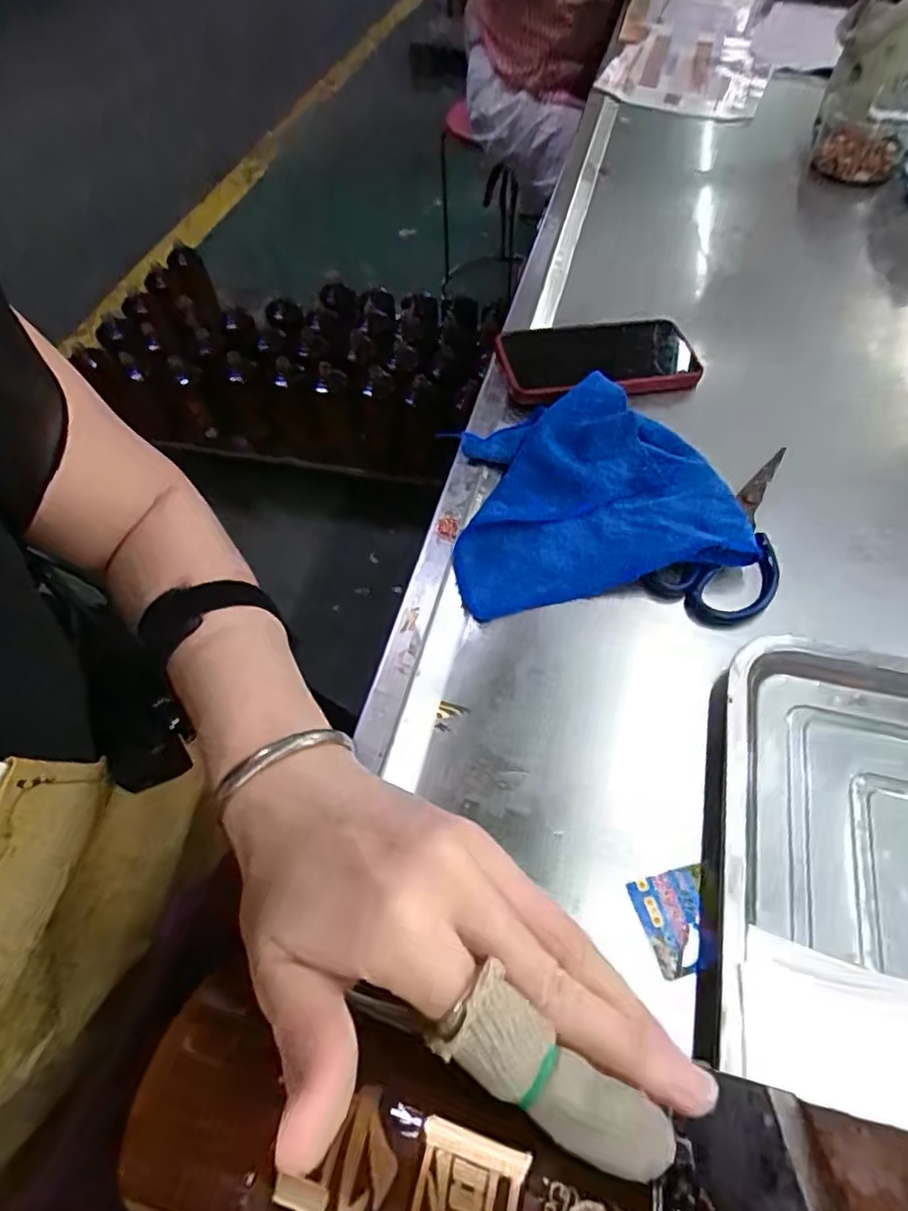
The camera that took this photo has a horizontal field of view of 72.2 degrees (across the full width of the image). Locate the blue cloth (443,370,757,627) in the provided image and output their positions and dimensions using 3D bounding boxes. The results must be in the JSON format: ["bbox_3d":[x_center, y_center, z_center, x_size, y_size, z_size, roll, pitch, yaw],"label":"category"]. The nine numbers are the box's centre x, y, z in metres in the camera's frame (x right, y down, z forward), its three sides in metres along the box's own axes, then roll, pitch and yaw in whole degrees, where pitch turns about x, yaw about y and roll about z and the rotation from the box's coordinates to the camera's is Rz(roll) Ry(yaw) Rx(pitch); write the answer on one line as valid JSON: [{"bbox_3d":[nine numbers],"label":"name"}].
[{"bbox_3d":[0.090,-0.084,0.447,0.196,0.029,0.163,-12,57,-6],"label":"blue cloth"}]

